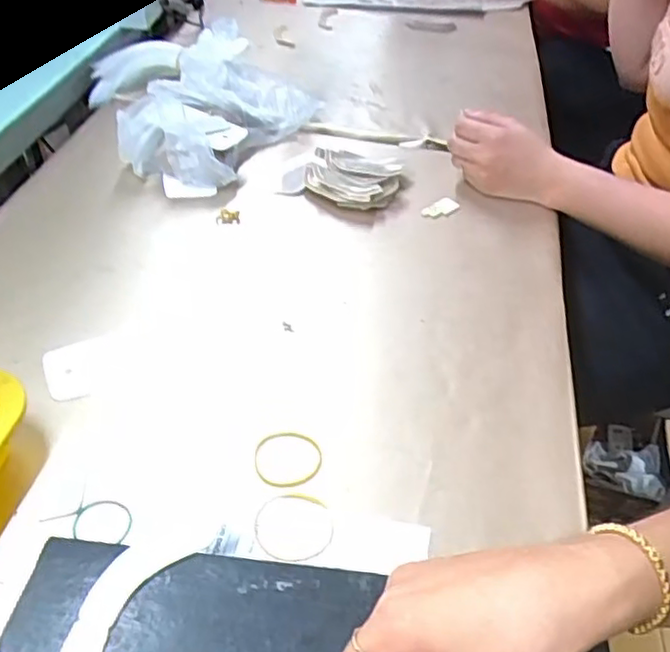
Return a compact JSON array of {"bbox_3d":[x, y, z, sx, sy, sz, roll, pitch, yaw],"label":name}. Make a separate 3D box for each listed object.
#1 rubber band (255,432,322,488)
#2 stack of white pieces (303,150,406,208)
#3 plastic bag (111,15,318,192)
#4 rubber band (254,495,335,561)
[{"bbox_3d":[-0.031,0.088,0.434,0.045,0.004,0.042,2,44,-2],"label":"rubber band"},{"bbox_3d":[0.017,-0.152,0.668,0.092,0.030,0.091,15,45,11],"label":"stack of white pieces"},{"bbox_3d":[-0.127,-0.236,0.717,0.159,0.080,0.221,15,45,12],"label":"plastic bag"},{"bbox_3d":[-0.025,0.122,0.399,0.047,0.004,0.045,2,44,-2],"label":"rubber band"}]

